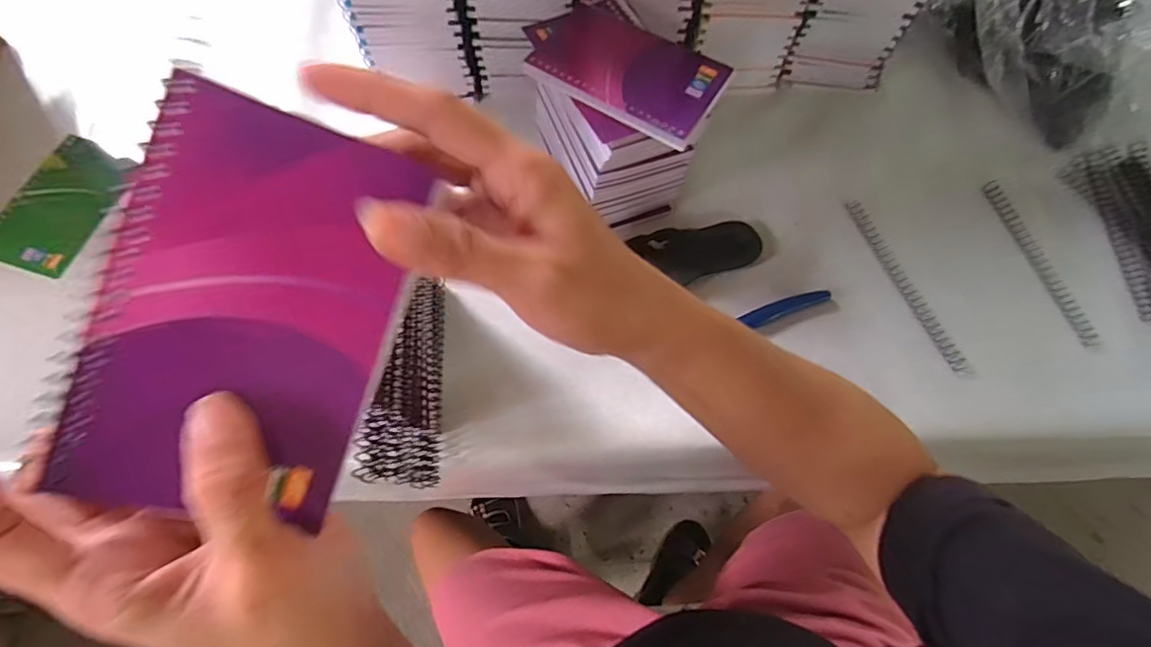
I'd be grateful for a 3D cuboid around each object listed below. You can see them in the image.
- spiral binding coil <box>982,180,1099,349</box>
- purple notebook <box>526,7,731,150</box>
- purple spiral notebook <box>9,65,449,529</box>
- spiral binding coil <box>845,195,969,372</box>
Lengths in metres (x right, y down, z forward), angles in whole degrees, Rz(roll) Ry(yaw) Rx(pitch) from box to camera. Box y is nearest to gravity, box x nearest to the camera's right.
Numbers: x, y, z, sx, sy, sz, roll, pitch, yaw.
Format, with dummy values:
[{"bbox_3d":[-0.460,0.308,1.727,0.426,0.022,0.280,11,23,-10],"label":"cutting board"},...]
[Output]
[{"bbox_3d":[0.399,-0.056,0.492,0.017,0.016,0.161,-9,69,-5],"label":"spiral binding coil"},{"bbox_3d":[0.039,-0.187,0.420,0.136,0.013,0.090,31,71,11],"label":"purple notebook"},{"bbox_3d":[-0.102,-0.001,0.178,0.081,0.006,0.128,20,93,-20],"label":"purple spiral notebook"},{"bbox_3d":[0.278,-0.036,0.480,0.015,0.010,0.165,-19,70,-9],"label":"spiral binding coil"}]

